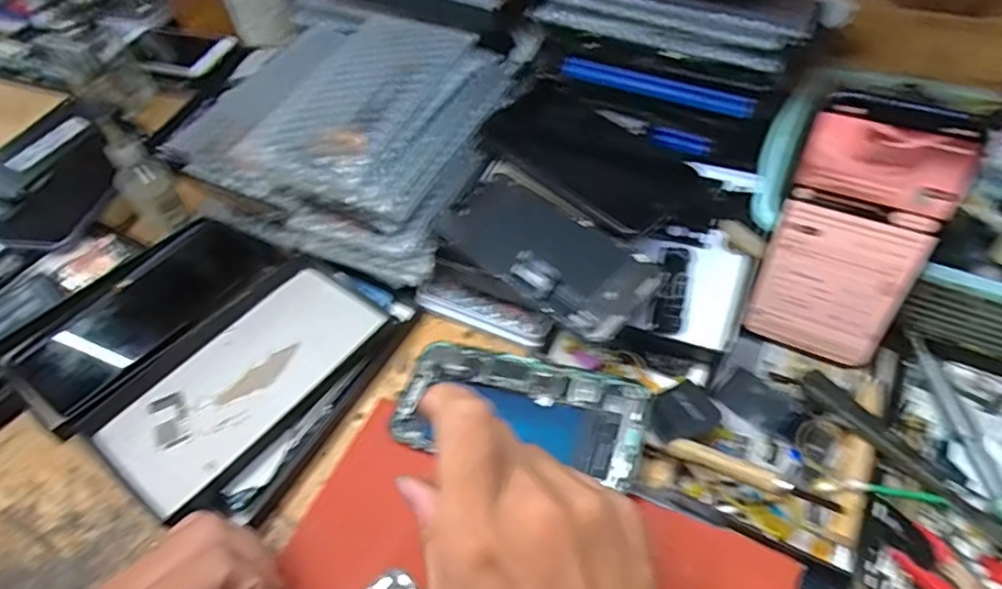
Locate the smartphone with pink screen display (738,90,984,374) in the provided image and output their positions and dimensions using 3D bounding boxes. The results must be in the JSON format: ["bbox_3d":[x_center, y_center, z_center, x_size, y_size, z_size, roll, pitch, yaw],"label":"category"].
[{"bbox_3d":[0.195,-0.029,0.338,0.075,0.157,0.007,21,39,21],"label":"smartphone with pink screen display"}]

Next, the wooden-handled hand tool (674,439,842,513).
[{"bbox_3d":[0.127,0.091,0.306,0.084,0.007,0.010,15,50,39],"label":"wooden-handled hand tool"}]

